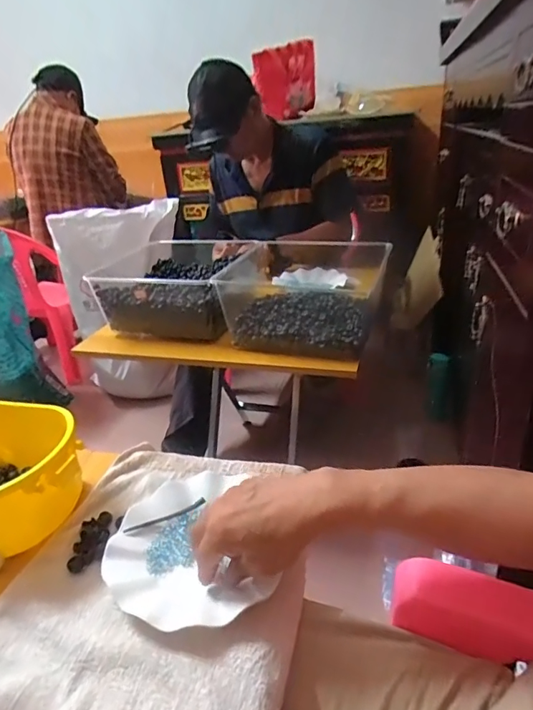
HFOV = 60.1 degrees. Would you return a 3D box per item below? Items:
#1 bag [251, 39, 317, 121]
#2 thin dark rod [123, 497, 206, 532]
[{"bbox_3d":[0.059,-0.937,1.574,0.212,0.067,0.328,0,-7,5],"label":"bag"},{"bbox_3d":[-0.110,0.177,0.504,0.089,0.005,0.010,-16,29,-19],"label":"thin dark rod"}]

